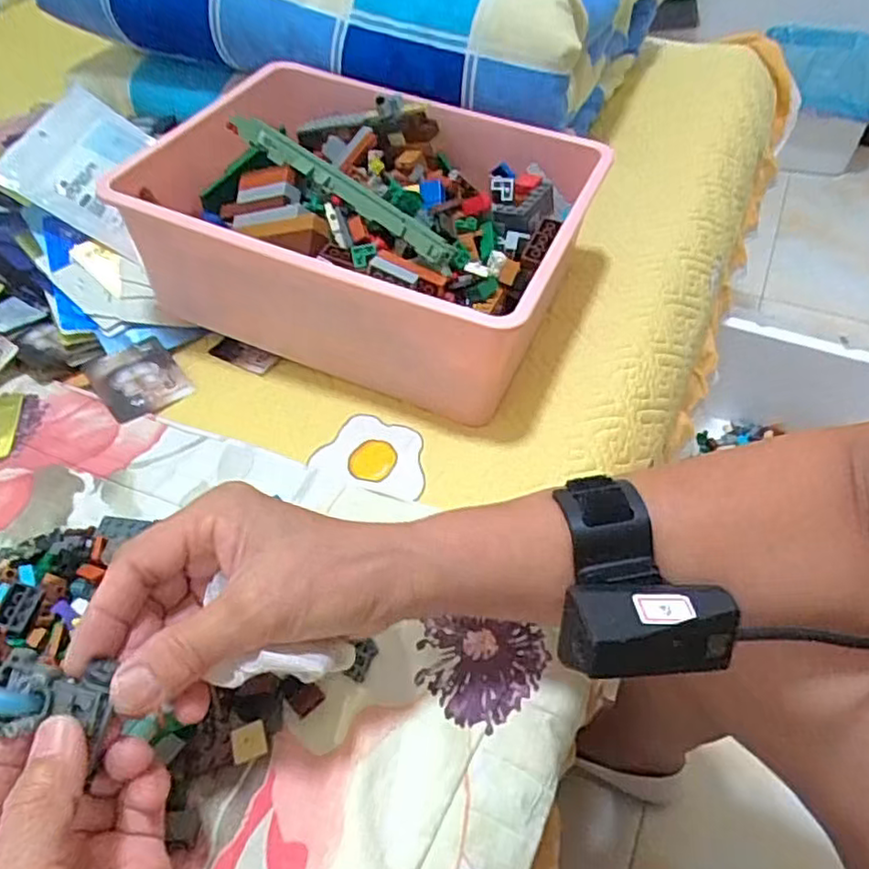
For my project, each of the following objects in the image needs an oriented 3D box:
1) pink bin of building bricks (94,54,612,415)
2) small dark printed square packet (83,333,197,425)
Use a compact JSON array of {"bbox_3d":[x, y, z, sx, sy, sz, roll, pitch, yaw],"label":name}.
[{"bbox_3d":[-0.047,-0.165,0.524,0.317,0.129,0.251,17,51,17],"label":"pink bin of building bricks"},{"bbox_3d":[-0.222,-0.043,0.496,0.058,0.009,0.069,-31,66,-25],"label":"small dark printed square packet"}]

